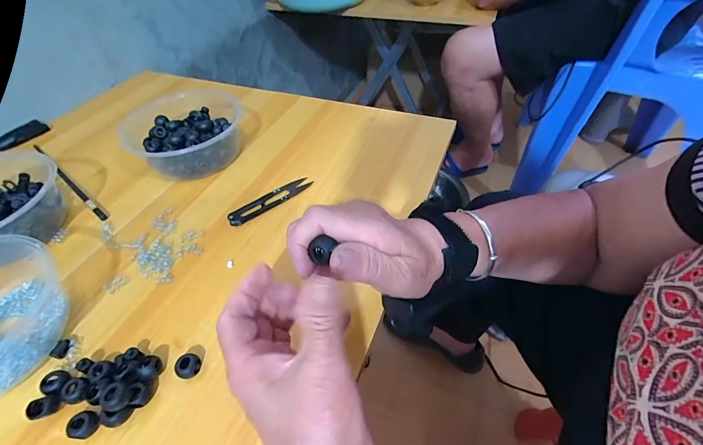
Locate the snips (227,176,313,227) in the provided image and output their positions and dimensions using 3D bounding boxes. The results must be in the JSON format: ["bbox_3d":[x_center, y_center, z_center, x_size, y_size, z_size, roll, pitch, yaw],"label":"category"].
[{"bbox_3d":[-0.088,-0.026,0.376,0.100,0.009,0.022,-31,54,-22],"label":"snips"}]

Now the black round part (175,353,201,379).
[{"bbox_3d":[-0.121,0.108,0.256,0.013,0.014,0.016,6,49,9],"label":"black round part"}]

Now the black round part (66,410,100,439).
[{"bbox_3d":[-0.182,0.138,0.233,0.013,0.014,0.016,10,50,12],"label":"black round part"}]

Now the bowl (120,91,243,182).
[{"bbox_3d":[-0.199,-0.111,0.426,0.143,0.055,0.133,-2,48,2],"label":"bowl"}]

